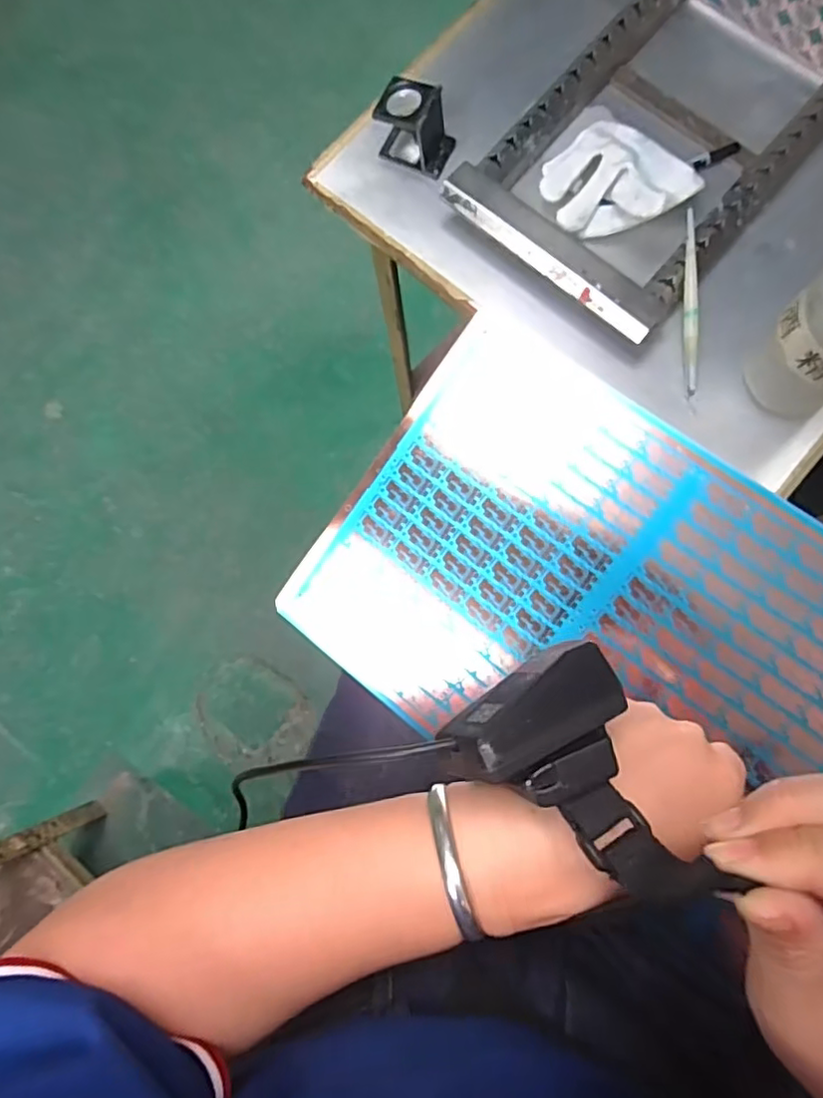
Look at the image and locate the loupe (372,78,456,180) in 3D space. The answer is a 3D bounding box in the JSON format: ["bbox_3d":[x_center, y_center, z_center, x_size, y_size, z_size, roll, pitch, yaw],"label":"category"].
[{"bbox_3d":[0.004,-0.344,0.498,0.059,0.050,0.041,21,83,6],"label":"loupe"}]

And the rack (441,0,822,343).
[{"bbox_3d":[0.185,-0.314,0.493,0.190,0.034,0.268,41,86,8],"label":"rack"}]

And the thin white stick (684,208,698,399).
[{"bbox_3d":[0.212,-0.186,0.465,0.009,0.010,0.134,-3,96,1],"label":"thin white stick"}]

